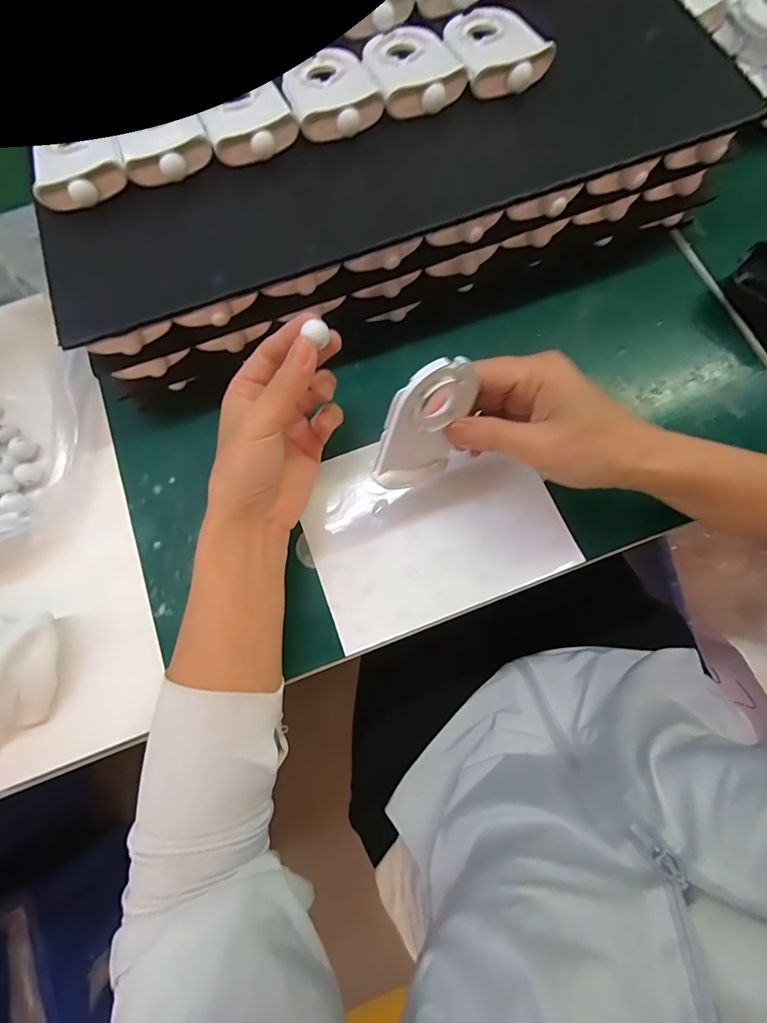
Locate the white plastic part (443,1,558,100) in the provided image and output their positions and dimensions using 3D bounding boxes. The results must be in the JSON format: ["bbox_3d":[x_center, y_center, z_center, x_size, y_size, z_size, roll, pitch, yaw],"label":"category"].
[{"bbox_3d":[0.078,-0.328,0.307,0.057,0.017,0.091,-23,75,-4],"label":"white plastic part"}]

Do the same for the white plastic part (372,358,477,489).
[{"bbox_3d":[0.024,-0.049,0.253,0.056,0.081,0.012,-17,52,-24],"label":"white plastic part"}]

